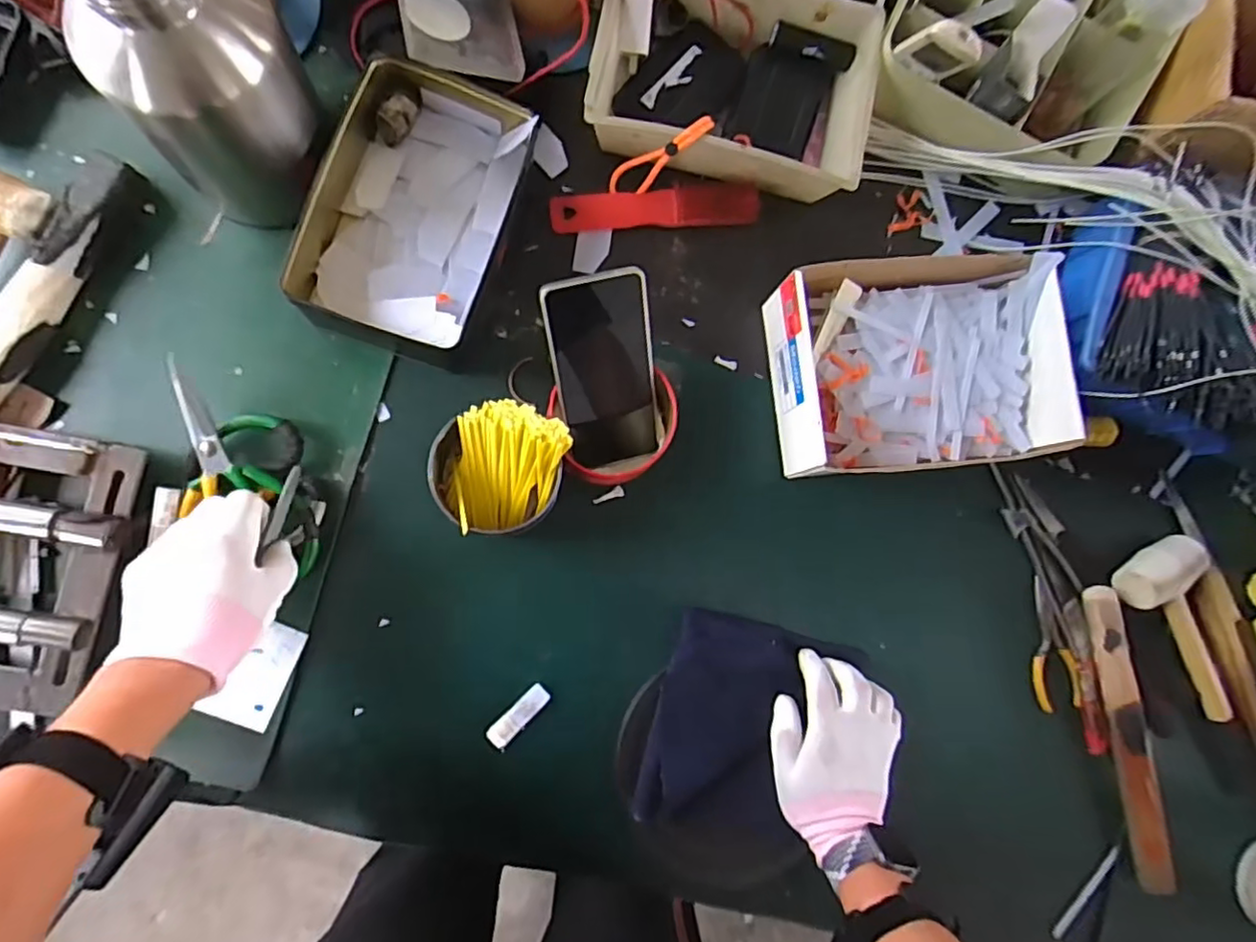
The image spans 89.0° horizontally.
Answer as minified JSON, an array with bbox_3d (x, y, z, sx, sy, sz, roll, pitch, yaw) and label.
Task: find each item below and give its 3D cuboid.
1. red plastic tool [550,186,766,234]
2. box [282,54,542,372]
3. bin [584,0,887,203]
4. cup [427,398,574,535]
[{"bbox_3d":[0.025,-0.241,0.583,0.186,0.015,0.038,-5,89,-6],"label":"red plastic tool"},{"bbox_3d":[-0.172,-0.215,0.524,0.150,0.056,0.239,19,84,-6],"label":"box"},{"bbox_3d":[0.092,-0.349,0.579,0.248,0.061,0.179,9,85,-7],"label":"bin"},{"bbox_3d":[-0.105,0.000,0.511,0.101,0.094,0.104,0,86,-7],"label":"cup"}]

